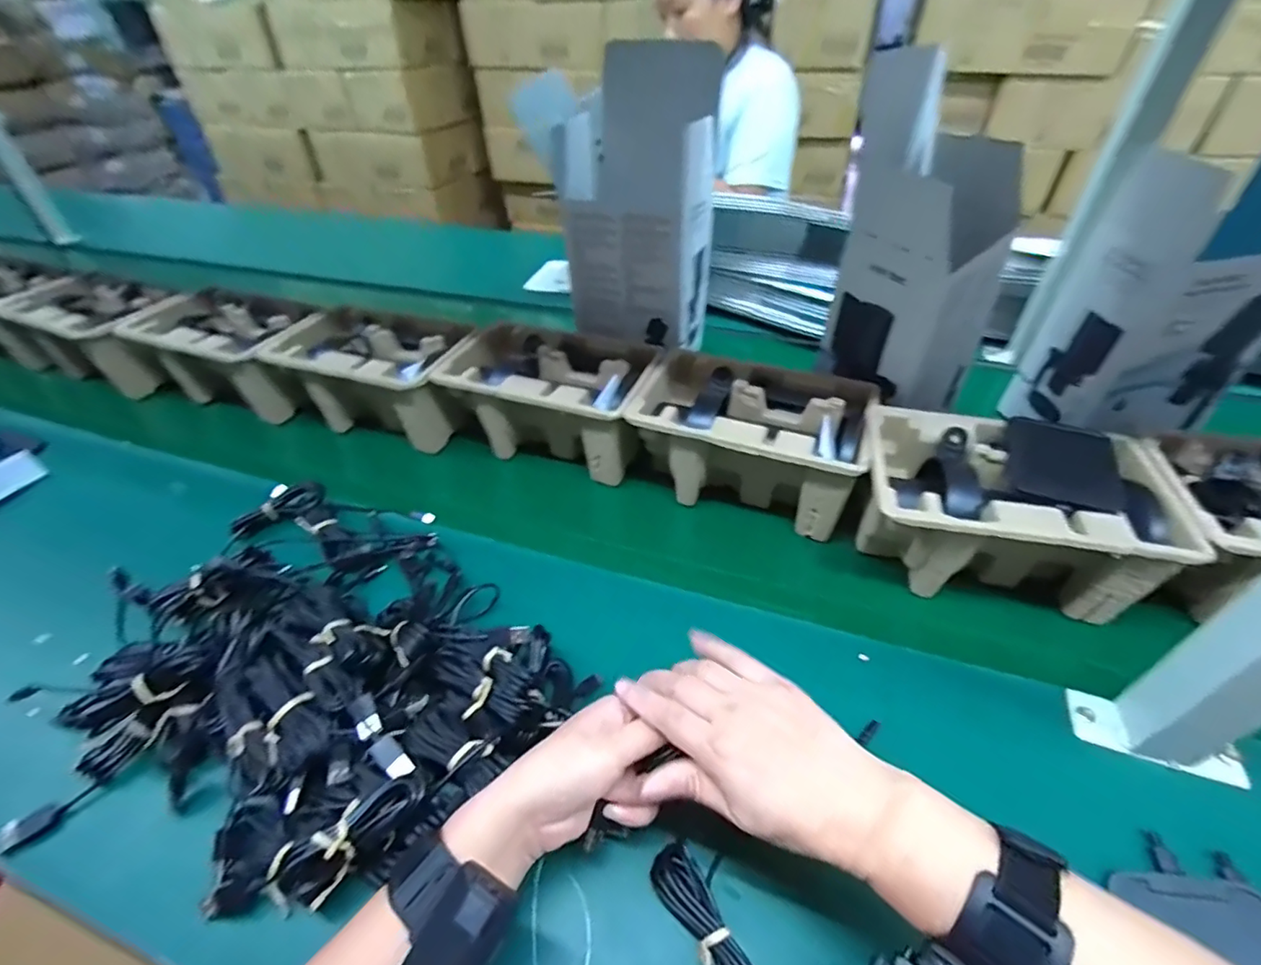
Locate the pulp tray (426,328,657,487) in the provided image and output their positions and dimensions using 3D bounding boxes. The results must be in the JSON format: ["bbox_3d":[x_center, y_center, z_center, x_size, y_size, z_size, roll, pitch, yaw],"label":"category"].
[{"bbox_3d":[-0.086,-0.096,0.641,0.224,0.108,0.144,13,43,17],"label":"pulp tray"}]

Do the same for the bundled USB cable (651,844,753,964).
[{"bbox_3d":[0.062,0.267,0.301,0.038,0.021,0.132,-23,44,-22],"label":"bundled USB cable"}]

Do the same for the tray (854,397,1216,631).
[{"bbox_3d":[0.321,0.027,0.484,0.226,0.111,0.137,7,42,12],"label":"tray"}]

